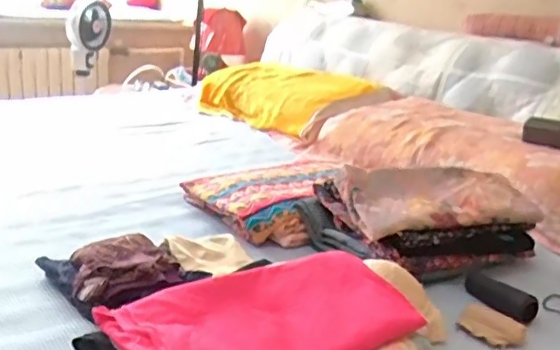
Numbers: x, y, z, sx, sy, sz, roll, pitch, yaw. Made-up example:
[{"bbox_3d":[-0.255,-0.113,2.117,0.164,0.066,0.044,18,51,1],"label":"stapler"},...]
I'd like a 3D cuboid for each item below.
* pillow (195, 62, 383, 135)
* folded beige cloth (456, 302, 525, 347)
[{"bbox_3d":[-0.001,-0.256,1.798,0.298,0.159,0.592,-14,30,-43],"label":"pillow"},{"bbox_3d":[0.279,0.199,0.762,0.082,0.024,0.046,19,22,36],"label":"folded beige cloth"}]

